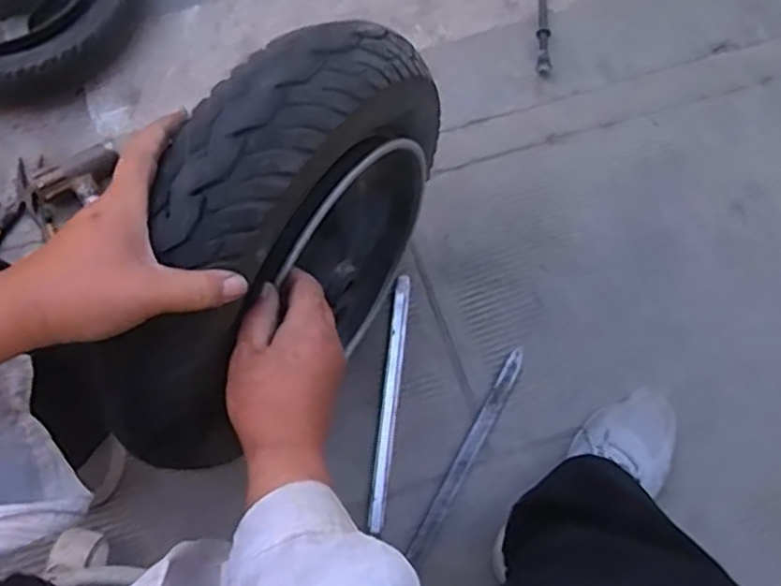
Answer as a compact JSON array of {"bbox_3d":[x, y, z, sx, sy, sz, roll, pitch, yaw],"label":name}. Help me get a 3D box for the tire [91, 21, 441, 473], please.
[{"bbox_3d":[-0.086,-0.025,0.558,0.100,0.308,0.348,30,74,9],"label":"tire"}]

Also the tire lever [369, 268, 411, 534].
[{"bbox_3d":[-0.002,0.112,0.760,0.017,0.016,0.272,7,72,2],"label":"tire lever"}]

